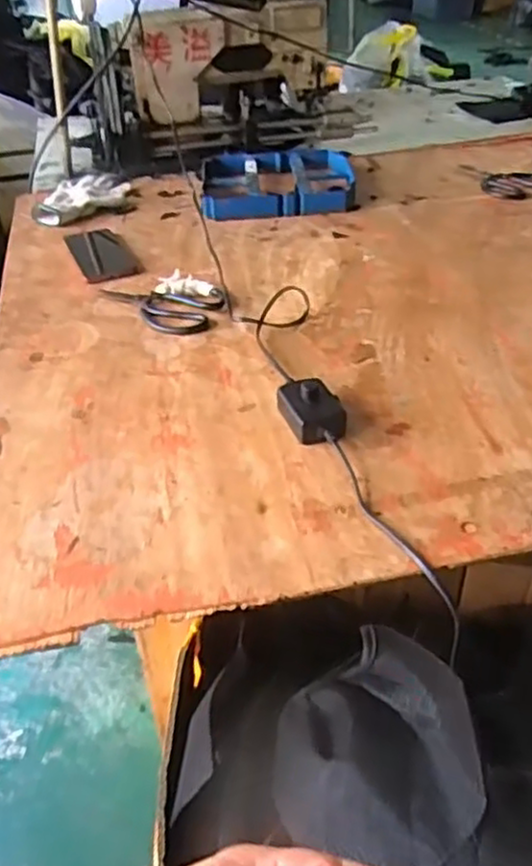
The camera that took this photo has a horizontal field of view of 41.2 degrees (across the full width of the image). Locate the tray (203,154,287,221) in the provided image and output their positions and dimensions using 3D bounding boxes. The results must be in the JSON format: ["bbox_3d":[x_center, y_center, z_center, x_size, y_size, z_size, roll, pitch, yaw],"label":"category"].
[{"bbox_3d":[-0.038,-0.434,1.232,0.139,0.033,0.221,-3,39,0],"label":"tray"}]

